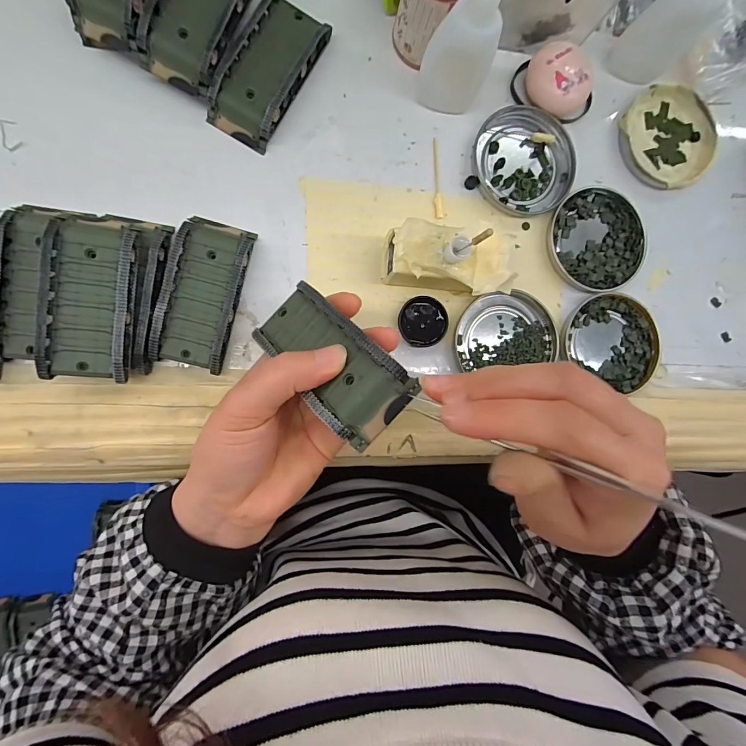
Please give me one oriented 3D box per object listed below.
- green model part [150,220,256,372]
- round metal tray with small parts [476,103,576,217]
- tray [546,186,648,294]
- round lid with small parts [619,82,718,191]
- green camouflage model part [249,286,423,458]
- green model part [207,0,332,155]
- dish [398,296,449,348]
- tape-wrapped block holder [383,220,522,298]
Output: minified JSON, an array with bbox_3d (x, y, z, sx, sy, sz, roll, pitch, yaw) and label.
[{"bbox_3d":[-0.110,-0.053,0.250,0.045,0.020,0.096,14,87,-8],"label":"green model part"},{"bbox_3d":[0.114,-0.160,0.288,0.077,0.009,0.072,34,84,-7],"label":"round metal tray with small parts"},{"bbox_3d":[0.174,-0.103,0.296,0.078,0.008,0.078,0,89,-9],"label":"tray"},{"bbox_3d":[0.234,-0.187,0.306,0.079,0.011,0.076,0,89,-9],"label":"round lid with small parts"},{"bbox_3d":[-0.024,-0.009,0.196,0.041,0.021,0.095,-42,60,-6],"label":"green camouflage model part"},{"bbox_3d":[-0.070,-0.203,0.256,0.043,0.020,0.095,30,85,-7],"label":"green model part"},{"bbox_3d":[0.037,-0.037,0.277,0.036,0.007,0.035,0,89,-9],"label":"dish"},{"bbox_3d":[0.049,-0.075,0.260,0.086,0.044,0.041,1,89,-9],"label":"tape-wrapped block holder"}]

